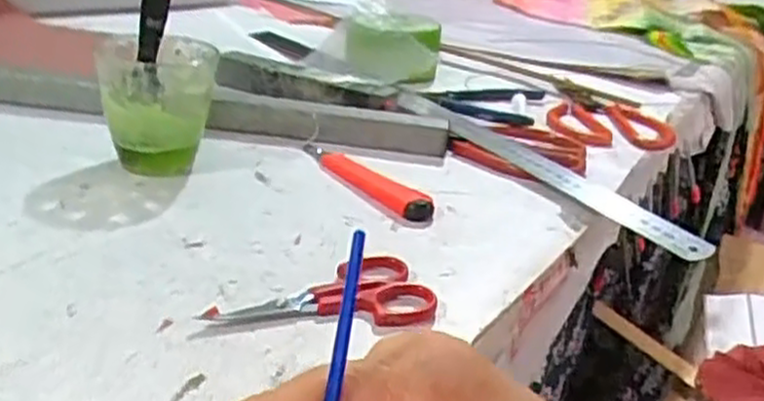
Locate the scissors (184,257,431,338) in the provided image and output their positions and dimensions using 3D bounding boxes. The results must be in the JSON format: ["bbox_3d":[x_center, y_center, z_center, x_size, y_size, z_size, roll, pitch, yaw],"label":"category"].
[{"bbox_3d":[-0.035,0.050,0.417,0.122,0.010,0.057,0,26,-14],"label":"scissors"}]

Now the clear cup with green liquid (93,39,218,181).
[{"bbox_3d":[-0.159,-0.069,0.560,0.076,0.086,0.087,0,26,-14],"label":"clear cup with green liquid"}]

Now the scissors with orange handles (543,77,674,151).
[{"bbox_3d":[0.219,-0.088,0.764,0.113,0.007,0.206,9,25,6],"label":"scissors with orange handles"}]

